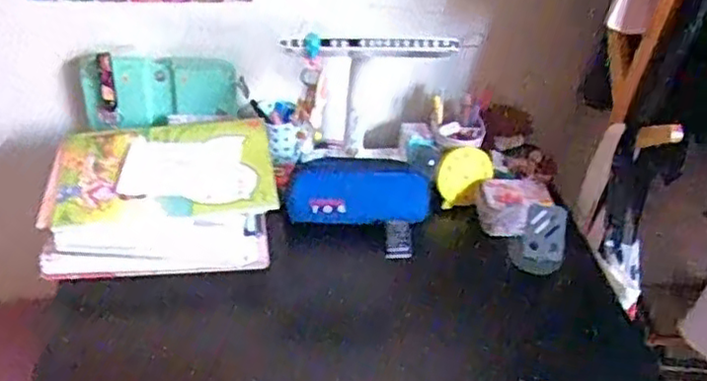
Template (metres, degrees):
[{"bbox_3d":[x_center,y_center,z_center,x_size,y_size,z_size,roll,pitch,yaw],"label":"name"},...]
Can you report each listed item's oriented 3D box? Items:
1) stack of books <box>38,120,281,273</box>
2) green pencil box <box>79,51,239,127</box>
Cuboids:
[{"bbox_3d":[-0.283,0.001,1.012,0.317,0.118,0.225,-2,39,-11],"label":"stack of books"},{"bbox_3d":[-0.303,-0.157,1.058,0.235,0.120,0.026,-2,39,-11],"label":"green pencil box"}]

